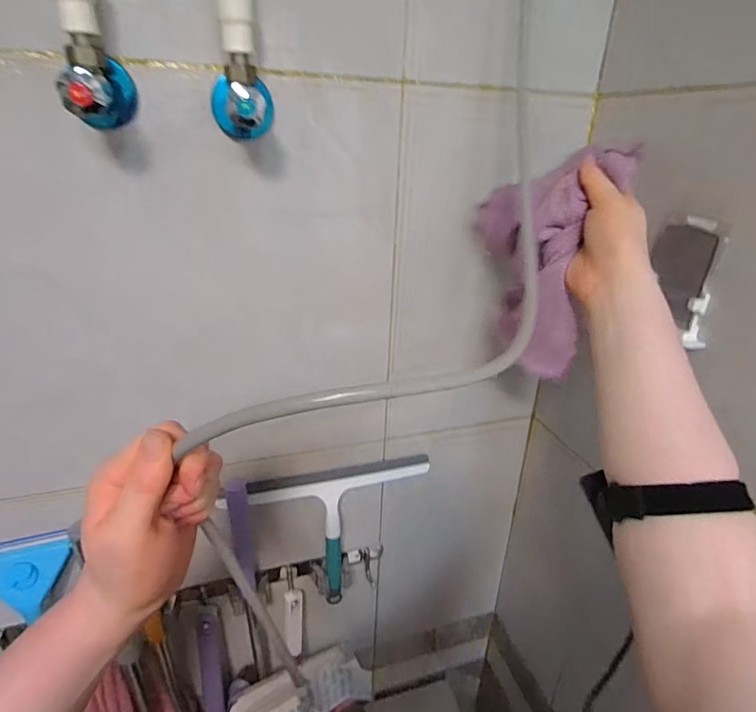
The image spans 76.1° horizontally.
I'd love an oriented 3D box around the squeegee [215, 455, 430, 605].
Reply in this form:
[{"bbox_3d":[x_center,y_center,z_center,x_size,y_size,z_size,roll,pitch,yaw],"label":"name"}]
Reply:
[{"bbox_3d":[-0.056,0.227,0.620,0.258,0.188,0.035,-7,26,-19],"label":"squeegee"}]

